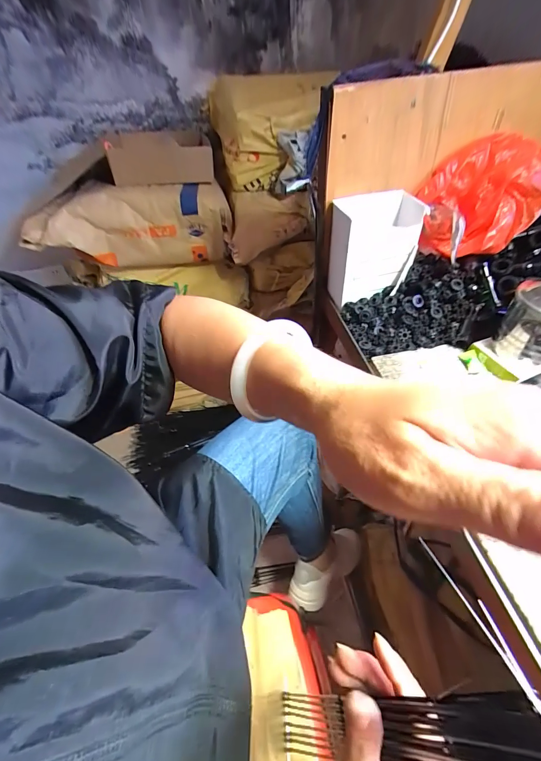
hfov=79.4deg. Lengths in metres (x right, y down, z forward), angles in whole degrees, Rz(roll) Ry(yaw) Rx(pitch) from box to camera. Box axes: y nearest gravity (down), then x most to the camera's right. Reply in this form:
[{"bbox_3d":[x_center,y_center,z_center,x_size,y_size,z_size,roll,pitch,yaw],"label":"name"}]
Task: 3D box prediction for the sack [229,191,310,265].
[{"bbox_3d":[-0.005,-0.419,0.886,0.202,0.115,0.187,-3,46,3],"label":"sack"}]

